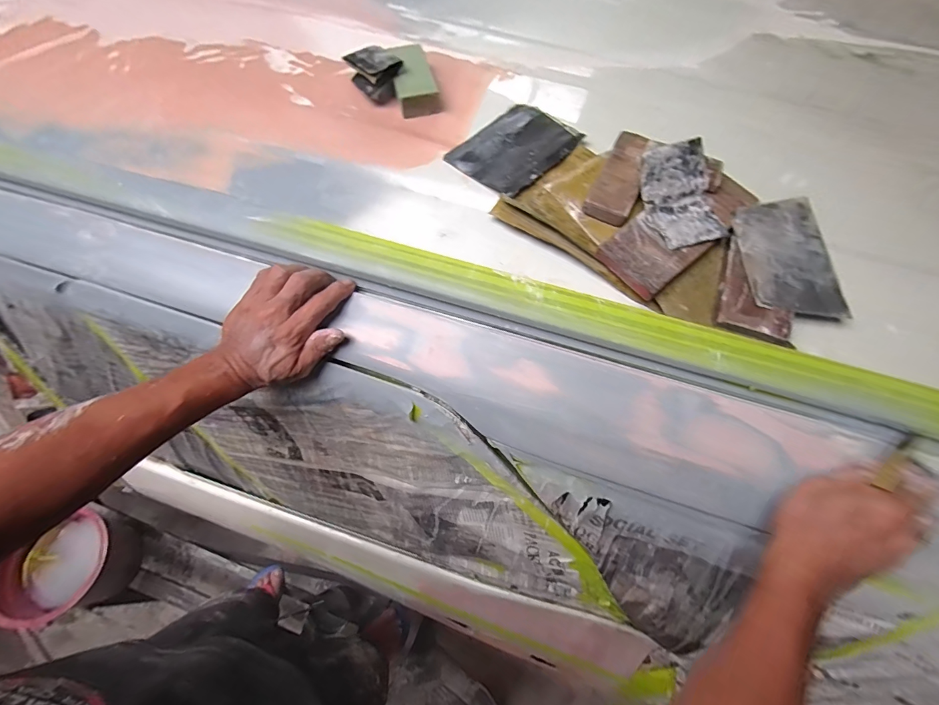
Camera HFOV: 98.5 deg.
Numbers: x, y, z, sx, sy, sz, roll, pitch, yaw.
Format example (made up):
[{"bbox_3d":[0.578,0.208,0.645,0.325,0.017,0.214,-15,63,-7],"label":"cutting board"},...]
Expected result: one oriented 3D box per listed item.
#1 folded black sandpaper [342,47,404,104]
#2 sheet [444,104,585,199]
[{"bbox_3d":[-0.123,-0.359,0.526,0.050,0.049,0.072,-35,71,-17],"label":"folded black sandpaper"},{"bbox_3d":[0.056,-0.249,0.493,0.104,0.011,0.139,40,73,19],"label":"sheet"}]

